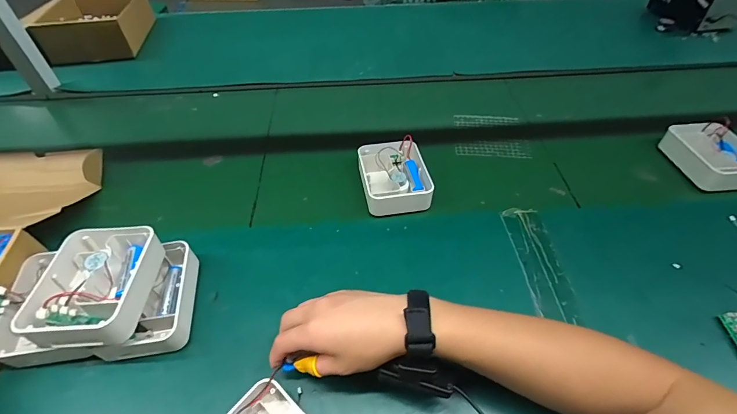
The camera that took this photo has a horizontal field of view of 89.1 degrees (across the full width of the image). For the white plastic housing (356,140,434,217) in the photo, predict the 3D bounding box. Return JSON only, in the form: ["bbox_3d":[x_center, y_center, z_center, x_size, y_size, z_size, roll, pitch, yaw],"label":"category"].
[{"bbox_3d":[0.040,-0.054,0.598,0.102,0.036,0.136,-8,49,-7],"label":"white plastic housing"}]

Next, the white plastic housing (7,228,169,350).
[{"bbox_3d":[-0.298,0.083,0.411,0.105,0.038,0.136,-2,48,-2],"label":"white plastic housing"}]

